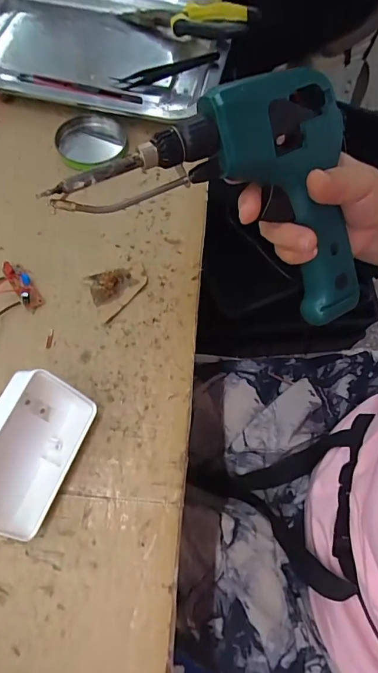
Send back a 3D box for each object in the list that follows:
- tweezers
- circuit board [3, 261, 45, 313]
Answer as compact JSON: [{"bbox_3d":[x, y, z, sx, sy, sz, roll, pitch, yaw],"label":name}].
[{"bbox_3d":[-0.024,-0.279,0.436,0.111,0.017,0.016,-11,65,8],"label":"tweezers"},{"bbox_3d":[-0.132,-0.042,0.327,0.015,0.014,0.046,-32,70,-16],"label":"circuit board"}]

